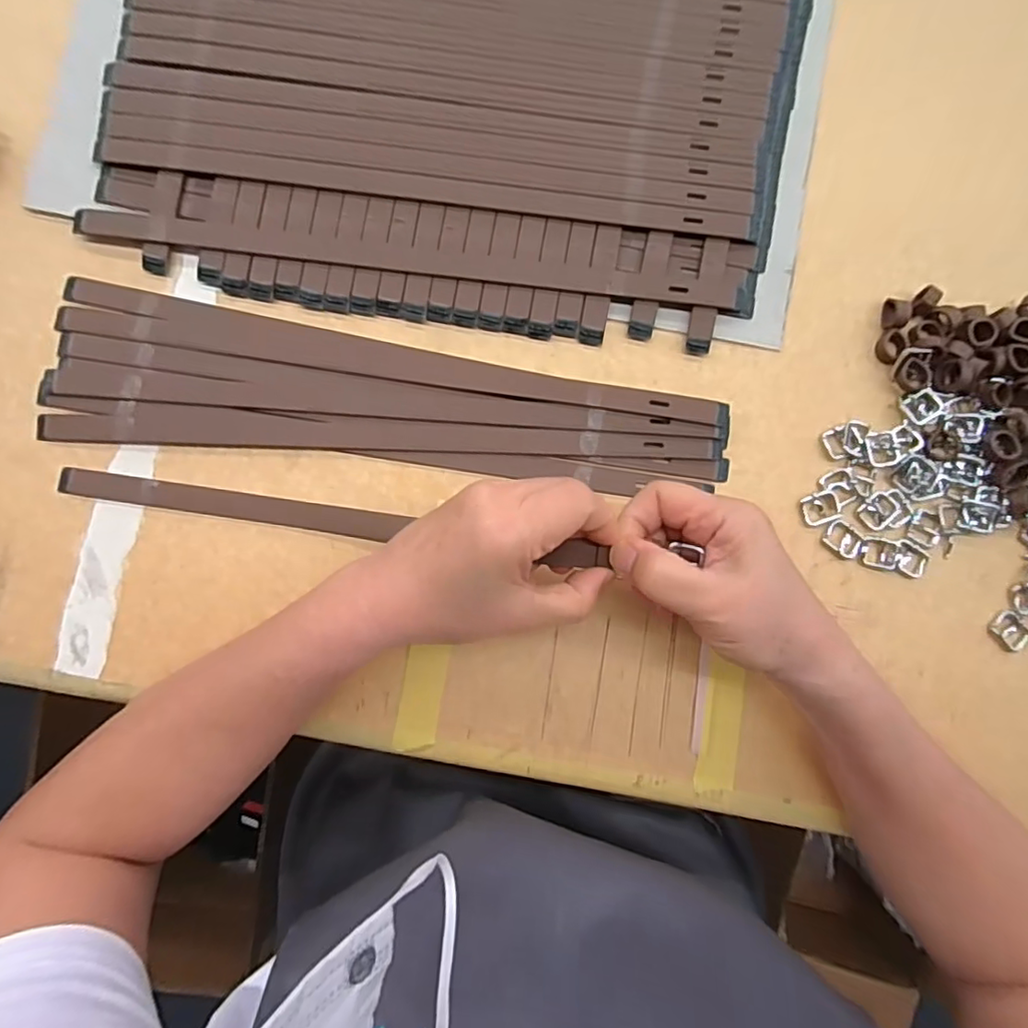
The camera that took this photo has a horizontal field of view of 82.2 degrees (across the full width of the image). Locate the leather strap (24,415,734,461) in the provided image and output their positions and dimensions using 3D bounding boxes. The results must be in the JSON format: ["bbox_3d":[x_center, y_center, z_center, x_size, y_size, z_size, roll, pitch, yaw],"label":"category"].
[{"bbox_3d":[-0.075,-0.047,0.357,0.400,0.007,0.017,1,89,-3],"label":"leather strap"}]

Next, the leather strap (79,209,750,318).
[{"bbox_3d":[-0.057,-0.155,0.360,0.409,0.007,0.018,6,89,-3],"label":"leather strap"}]

